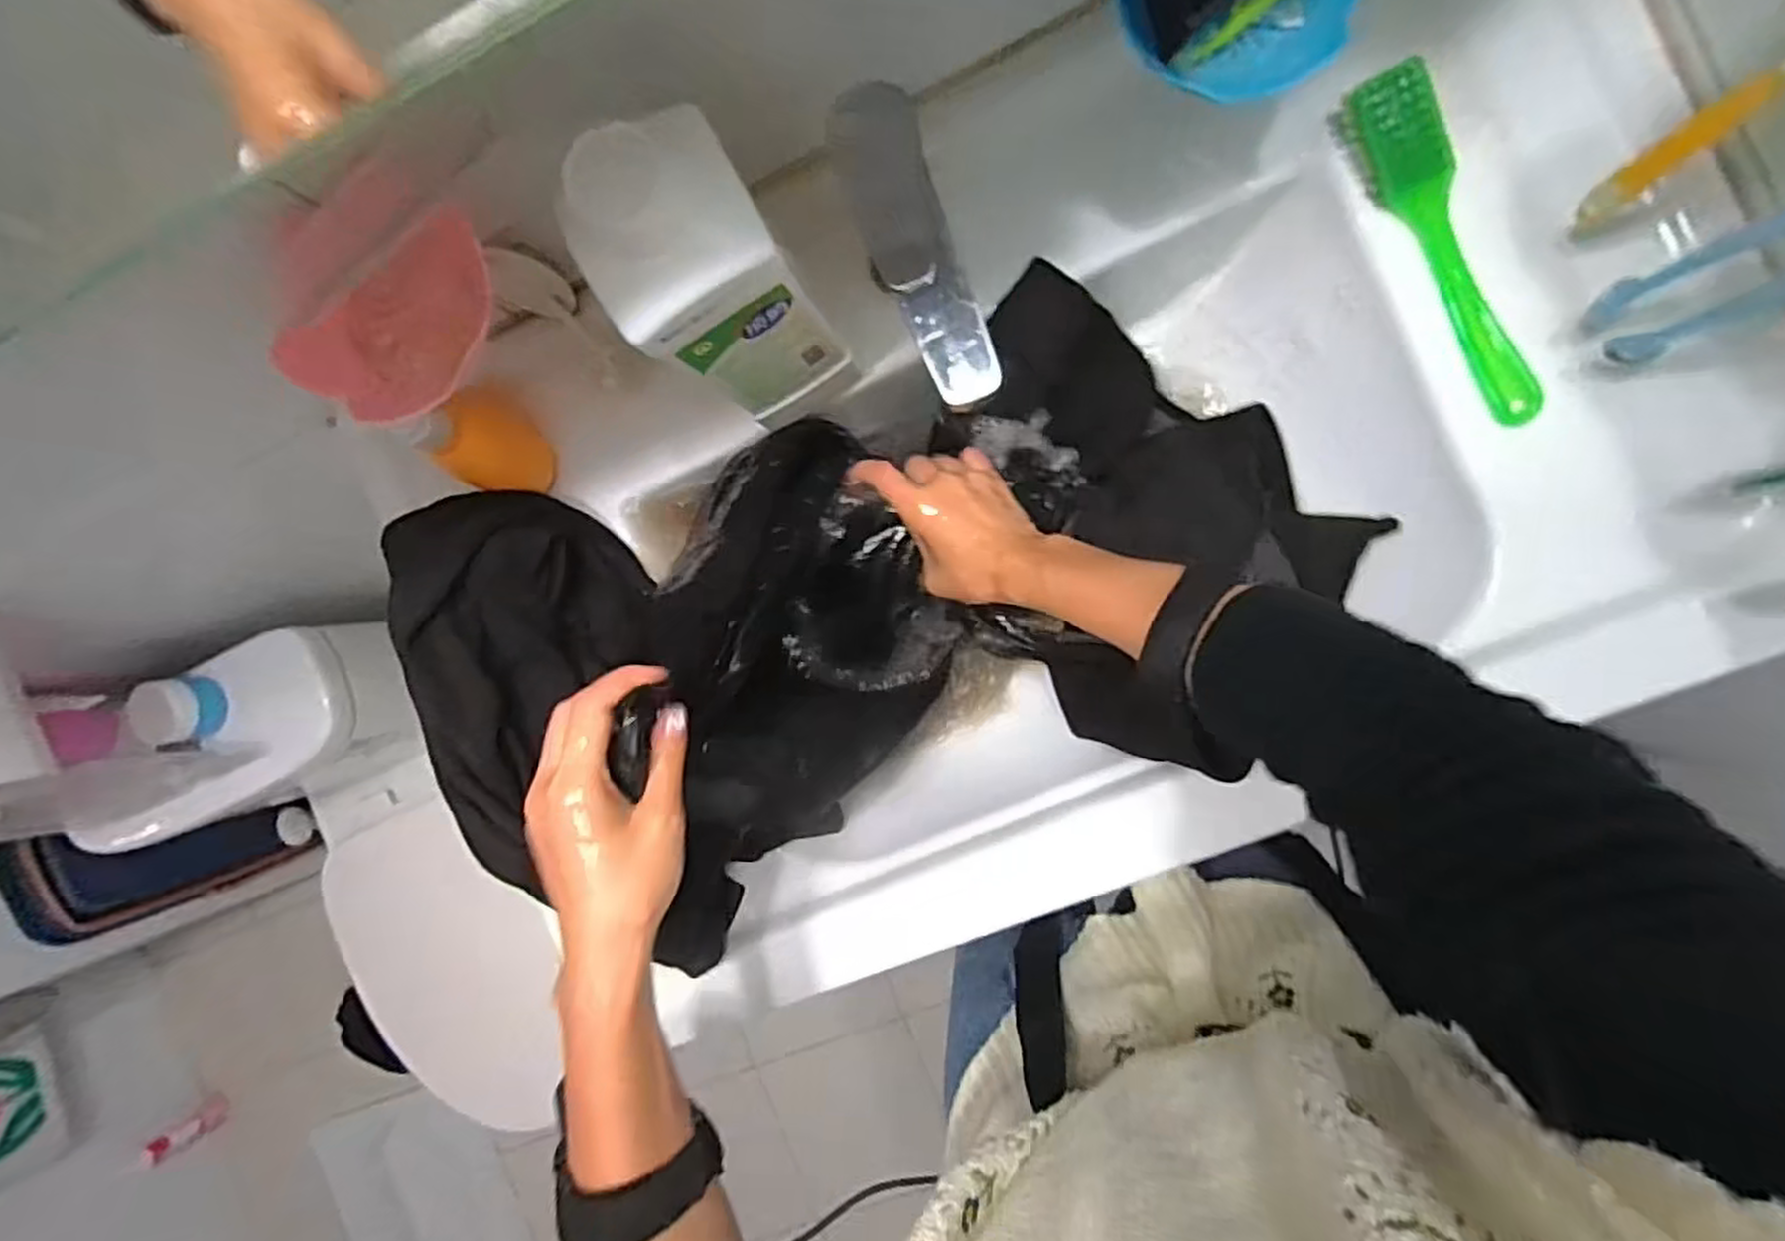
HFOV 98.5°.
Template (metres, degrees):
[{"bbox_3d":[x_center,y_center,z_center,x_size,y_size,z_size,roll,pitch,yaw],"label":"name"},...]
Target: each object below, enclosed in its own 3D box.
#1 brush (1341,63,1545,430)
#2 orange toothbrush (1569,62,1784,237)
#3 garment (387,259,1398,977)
[{"bbox_3d":[0.312,-0.207,0.436,0.035,0.039,0.204,-23,88,10],"label":"brush"},{"bbox_3d":[0.342,-0.204,0.343,0.012,0.105,0.017,5,93,9],"label":"orange toothbrush"},{"bbox_3d":[-0.005,-0.033,0.486,0.560,0.159,0.266,-15,90,-8],"label":"garment"}]

